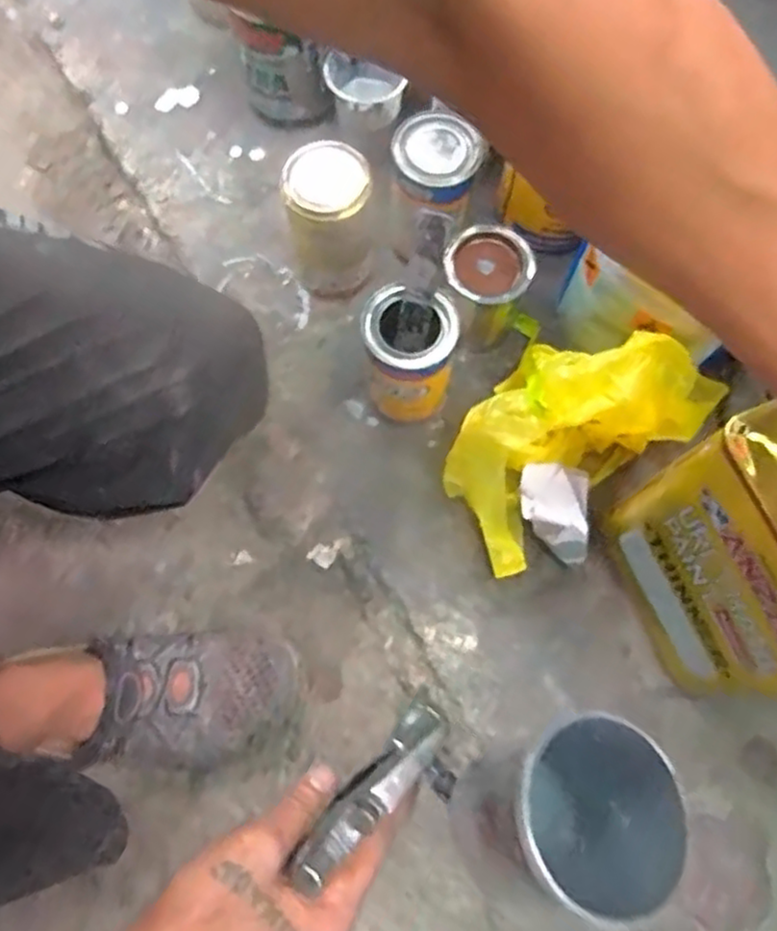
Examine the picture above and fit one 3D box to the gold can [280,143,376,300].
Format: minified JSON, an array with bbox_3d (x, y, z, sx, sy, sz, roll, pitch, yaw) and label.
[{"bbox_3d":[-0.050,-0.219,0.626,0.079,0.140,0.082,-1,76,3],"label":"gold can"}]

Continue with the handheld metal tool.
[{"bbox_3d":[-0.007,0.162,0.346,0.023,0.026,0.101,44,56,10],"label":"handheld metal tool"}]

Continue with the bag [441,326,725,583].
[{"bbox_3d":[0.149,-0.036,0.581,0.239,0.128,0.143,-36,78,-5],"label":"bag"}]

